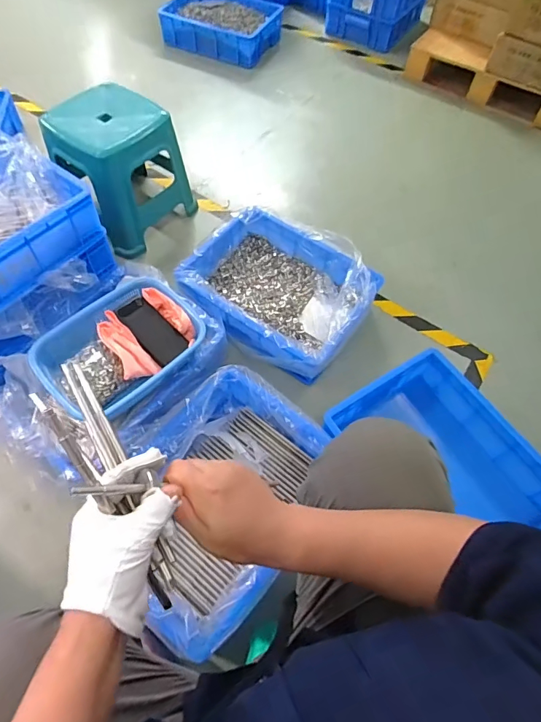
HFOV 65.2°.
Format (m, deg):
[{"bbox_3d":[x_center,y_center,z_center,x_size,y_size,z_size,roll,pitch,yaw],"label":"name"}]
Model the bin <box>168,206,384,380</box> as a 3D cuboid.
[{"bbox_3d":[0.018,-0.175,1.021,0.420,0.113,0.337,28,62,13],"label":"bin"}]

